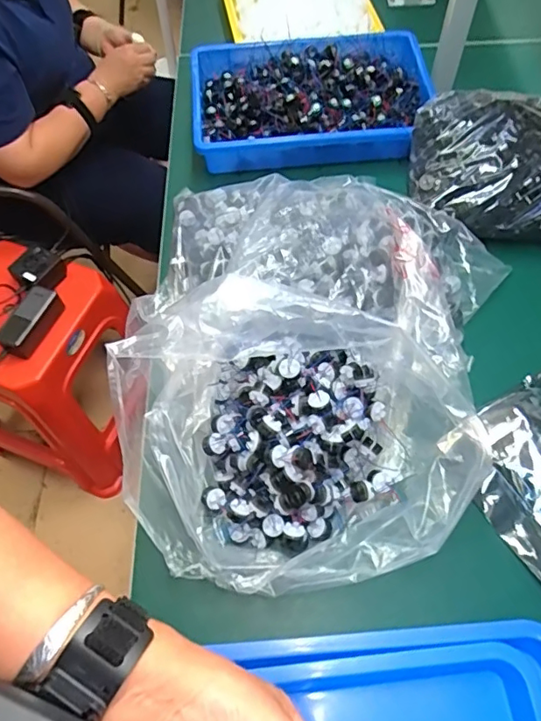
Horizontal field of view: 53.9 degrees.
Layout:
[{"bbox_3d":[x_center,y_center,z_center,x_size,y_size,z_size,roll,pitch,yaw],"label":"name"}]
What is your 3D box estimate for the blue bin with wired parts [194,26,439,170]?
[{"bbox_3d":[0.067,-0.418,0.844,0.370,0.065,0.254,-5,62,-1],"label":"blue bin with wired parts"}]

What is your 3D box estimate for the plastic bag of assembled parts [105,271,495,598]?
[{"bbox_3d":[0.030,0.069,0.507,0.353,0.134,0.262,-2,62,1],"label":"plastic bag of assembled parts"}]

